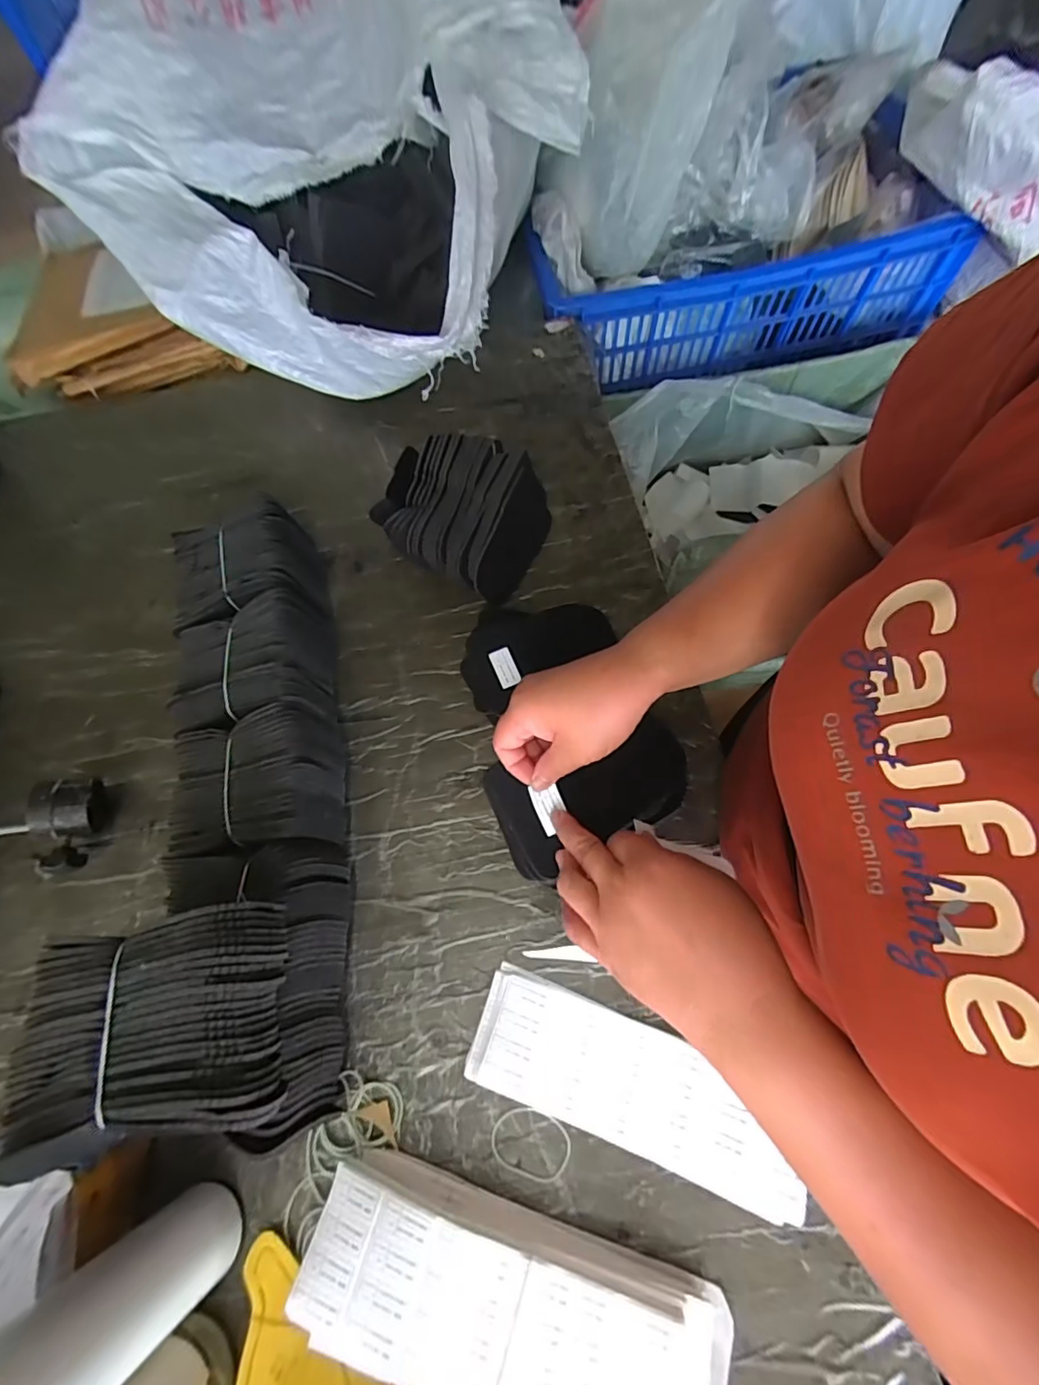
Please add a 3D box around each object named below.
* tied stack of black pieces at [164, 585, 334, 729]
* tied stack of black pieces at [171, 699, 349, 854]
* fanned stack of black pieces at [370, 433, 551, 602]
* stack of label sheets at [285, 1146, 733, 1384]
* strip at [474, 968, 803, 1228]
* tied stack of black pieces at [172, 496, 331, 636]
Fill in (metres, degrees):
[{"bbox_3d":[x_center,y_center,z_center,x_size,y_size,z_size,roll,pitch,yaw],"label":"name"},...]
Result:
[{"bbox_3d":[-0.267,-0.023,0.544,0.130,0.105,0.129,-10,67,0],"label":"tied stack of black pieces"},{"bbox_3d":[-0.242,0.084,0.498,0.136,0.101,0.124,-8,67,1],"label":"tied stack of black pieces"},{"bbox_3d":[-0.066,-0.211,0.595,0.177,0.093,0.160,25,71,13],"label":"fanned stack of black pieces"},{"bbox_3d":[-0.003,0.428,0.365,0.293,0.041,0.095,14,69,10],"label":"stack of label sheets"},{"bbox_3d":[0.090,0.315,0.429,0.259,0.014,0.088,18,70,11],"label":"strip"},{"bbox_3d":[-0.294,-0.128,0.575,0.142,0.094,0.128,-13,67,-1],"label":"tied stack of black pieces"}]

